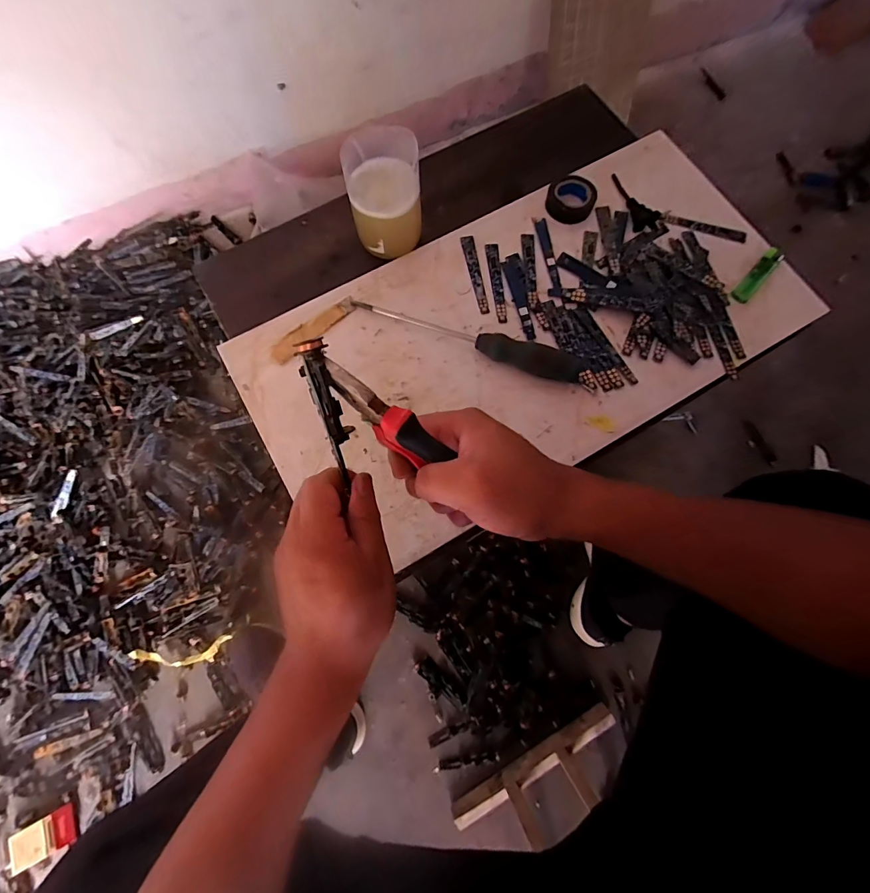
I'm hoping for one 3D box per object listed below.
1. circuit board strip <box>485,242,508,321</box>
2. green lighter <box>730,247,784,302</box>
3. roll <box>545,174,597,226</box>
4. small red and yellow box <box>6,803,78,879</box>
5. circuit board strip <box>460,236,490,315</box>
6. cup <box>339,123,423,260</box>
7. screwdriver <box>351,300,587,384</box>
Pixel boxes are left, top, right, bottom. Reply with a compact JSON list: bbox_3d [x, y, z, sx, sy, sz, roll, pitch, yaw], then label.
[{"bbox_3d":[0.070,-0.184,0.475,0.015,0.004,0.100,-5,76,-2],"label":"circuit board strip"},{"bbox_3d":[0.361,-0.191,0.474,0.019,0.013,0.080,44,79,9],"label":"green lighter"},{"bbox_3d":[0.158,-0.288,0.493,0.054,0.016,0.058,0,76,-1],"label":"roll"},{"bbox_3d":[-0.650,0.650,0.701,0.090,0.027,0.057,-24,75,-6],"label":"small red and yellow box"},{"bbox_3d":[0.045,-0.194,0.476,0.015,0.004,0.099,-10,76,-3],"label":"circuit board strip"},{"bbox_3d":[-0.054,-0.269,0.448,0.074,0.095,0.085,-18,77,-5],"label":"cup"},{"bbox_3d":[0.032,-0.112,0.441,0.250,0.029,0.032,16,76,3],"label":"screwdriver"}]

